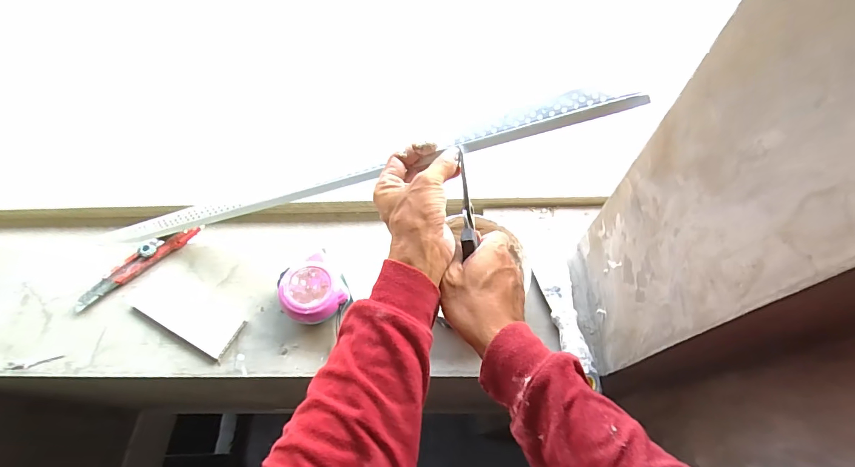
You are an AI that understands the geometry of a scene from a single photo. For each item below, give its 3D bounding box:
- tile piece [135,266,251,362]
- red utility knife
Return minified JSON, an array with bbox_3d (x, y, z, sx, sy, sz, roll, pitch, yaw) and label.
[{"bbox_3d":[-0.305,0.098,0.500,0.153,0.011,0.065,22,62,16],"label":"tile piece"},{"bbox_3d":[-0.393,0.037,0.532,0.171,0.021,0.029,-36,63,-19],"label":"red utility knife"}]

